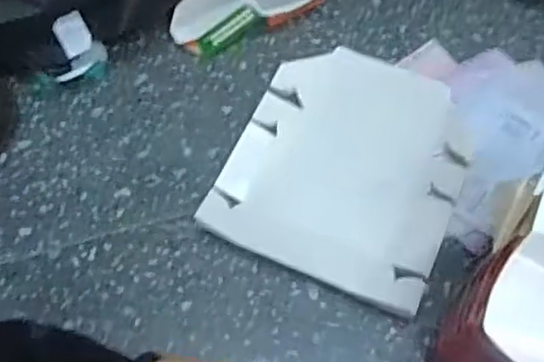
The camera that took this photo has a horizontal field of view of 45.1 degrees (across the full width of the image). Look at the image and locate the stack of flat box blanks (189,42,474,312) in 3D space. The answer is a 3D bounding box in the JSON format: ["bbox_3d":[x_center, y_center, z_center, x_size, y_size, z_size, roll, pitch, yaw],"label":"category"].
[{"bbox_3d":[0.109,-0.029,0.890,0.289,0.026,0.346,21,63,10],"label":"stack of flat box blanks"}]

